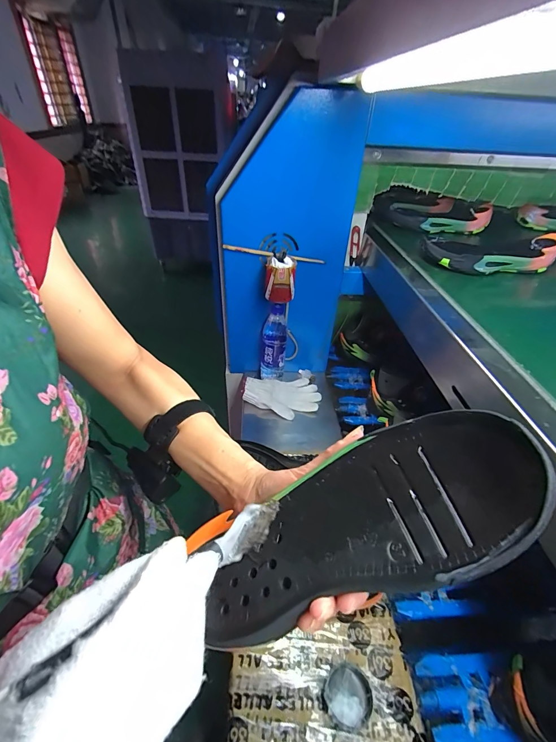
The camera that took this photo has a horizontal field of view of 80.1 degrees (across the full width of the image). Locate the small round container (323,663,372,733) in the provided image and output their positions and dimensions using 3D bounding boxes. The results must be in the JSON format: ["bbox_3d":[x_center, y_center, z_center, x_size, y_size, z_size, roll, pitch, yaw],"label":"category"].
[{"bbox_3d":[0.091,0.422,0.428,0.058,0.015,0.061,2,38,-2],"label":"small round container"}]

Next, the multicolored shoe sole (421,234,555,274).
[{"bbox_3d":[0.397,-0.217,0.612,0.240,0.056,0.106,-8,39,-14],"label":"multicolored shoe sole"}]

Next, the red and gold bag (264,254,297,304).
[{"bbox_3d":[0.005,-0.203,0.737,0.065,0.087,0.053,2,38,-2],"label":"red and gold bag"}]

